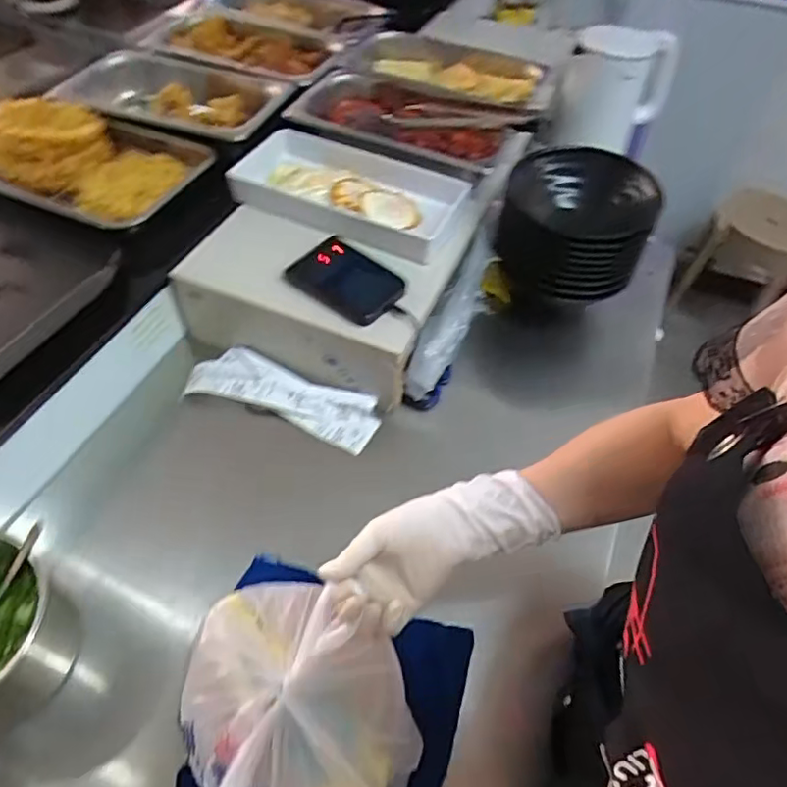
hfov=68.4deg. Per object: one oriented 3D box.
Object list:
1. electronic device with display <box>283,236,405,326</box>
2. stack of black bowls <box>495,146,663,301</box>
[{"bbox_3d":[-0.055,-0.138,0.690,0.124,0.024,0.088,30,57,19],"label":"electronic device with display"},{"bbox_3d":[0.237,-0.220,0.783,0.181,0.143,0.200,18,54,10],"label":"stack of black bowls"}]

